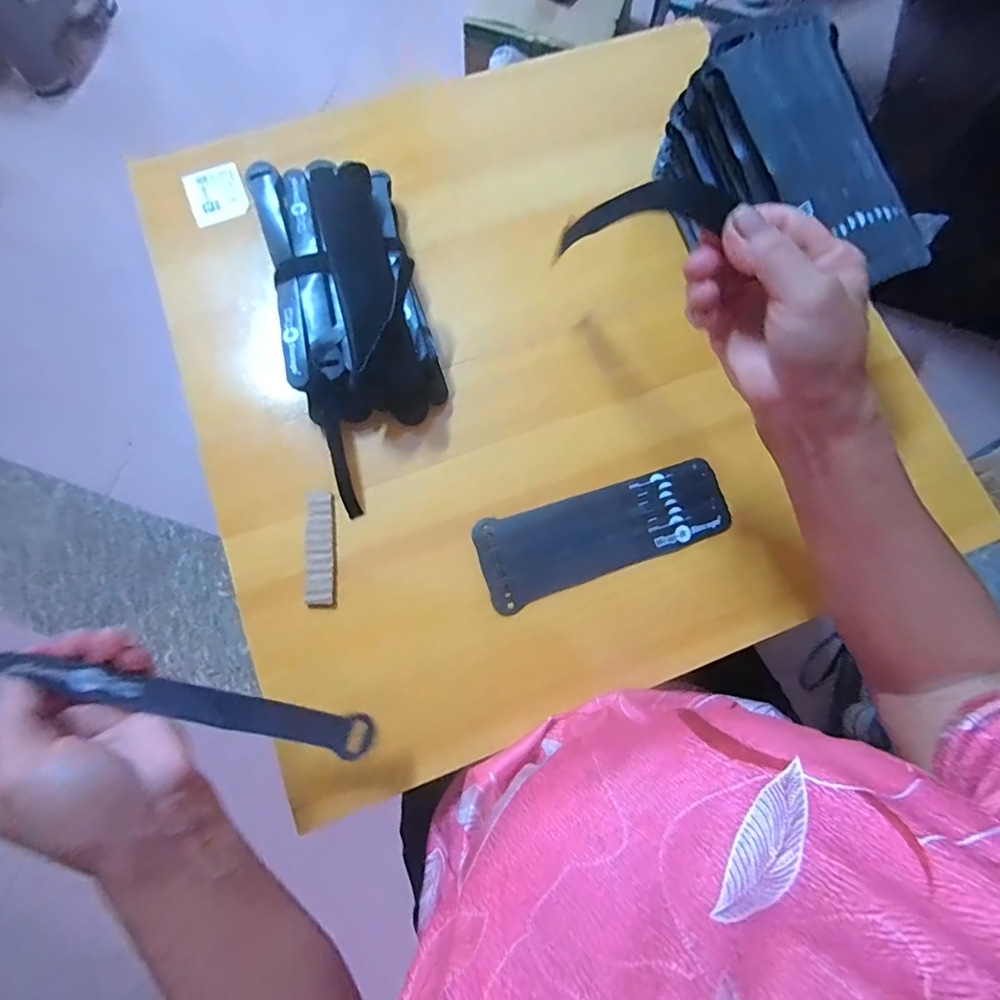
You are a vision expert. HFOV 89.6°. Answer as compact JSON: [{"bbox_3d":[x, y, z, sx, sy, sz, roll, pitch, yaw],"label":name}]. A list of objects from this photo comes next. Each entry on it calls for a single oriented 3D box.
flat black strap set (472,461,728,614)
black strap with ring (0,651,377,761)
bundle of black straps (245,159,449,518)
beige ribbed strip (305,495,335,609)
[{"bbox_3d":[0.083,0.025,0.401,0.199,0.008,0.068,-17,77,-6],"label":"flat black strap set"},{"bbox_3d":[-0.166,0.115,0.286,0.197,0.006,0.023,24,75,-22],"label":"black strap with ring"},{"bbox_3d":[-0.118,-0.147,0.411,0.115,0.045,0.296,-15,77,-5],"label":"bundle of black straps"},{"bbox_3d":[-0.138,0.037,0.387,0.020,0.006,0.086,-4,76,-3],"label":"beige ribbed strip"}]

